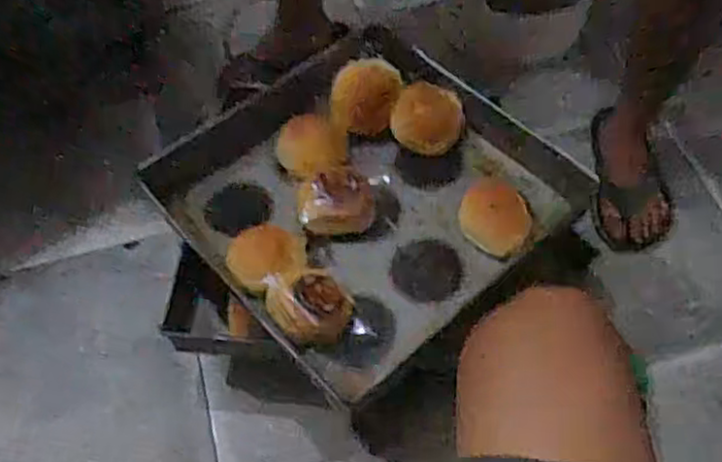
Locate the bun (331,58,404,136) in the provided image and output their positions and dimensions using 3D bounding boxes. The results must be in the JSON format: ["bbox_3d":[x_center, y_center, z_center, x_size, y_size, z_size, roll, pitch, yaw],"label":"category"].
[{"bbox_3d":[0.004,-0.182,0.971,0.088,0.057,0.101,19,60,14],"label":"bun"}]

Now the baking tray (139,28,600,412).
[{"bbox_3d":[0.016,-0.061,0.906,0.453,0.066,0.408,-37,63,-20],"label":"baking tray"}]

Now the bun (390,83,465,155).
[{"bbox_3d":[0.092,-0.155,0.962,0.097,0.044,0.089,-1,57,1],"label":"bun"}]

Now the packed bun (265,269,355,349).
[{"bbox_3d":[-0.054,0.089,0.806,0.091,0.040,0.086,-1,57,1],"label":"packed bun"}]

